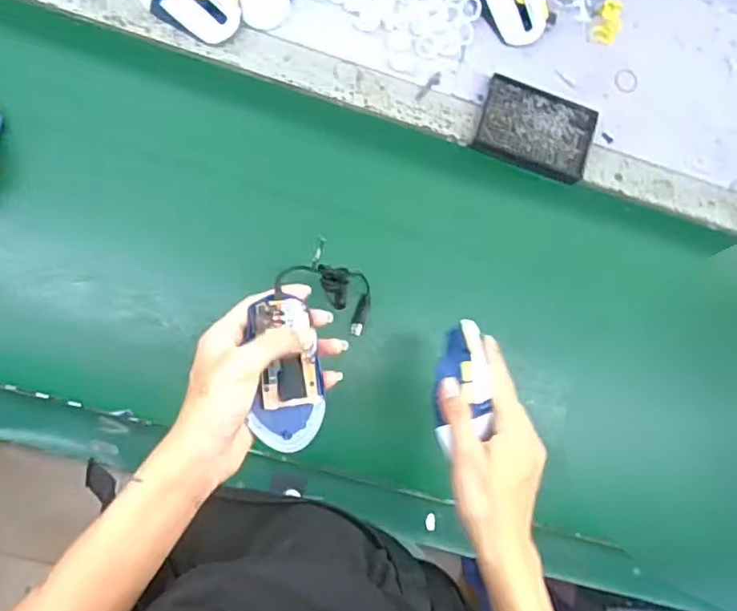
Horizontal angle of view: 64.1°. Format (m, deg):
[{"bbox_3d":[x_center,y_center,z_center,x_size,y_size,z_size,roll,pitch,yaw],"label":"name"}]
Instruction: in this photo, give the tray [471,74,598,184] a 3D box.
[{"bbox_3d":[0.201,-0.211,0.704,0.137,0.018,0.096,20,83,-7],"label":"tray"}]

